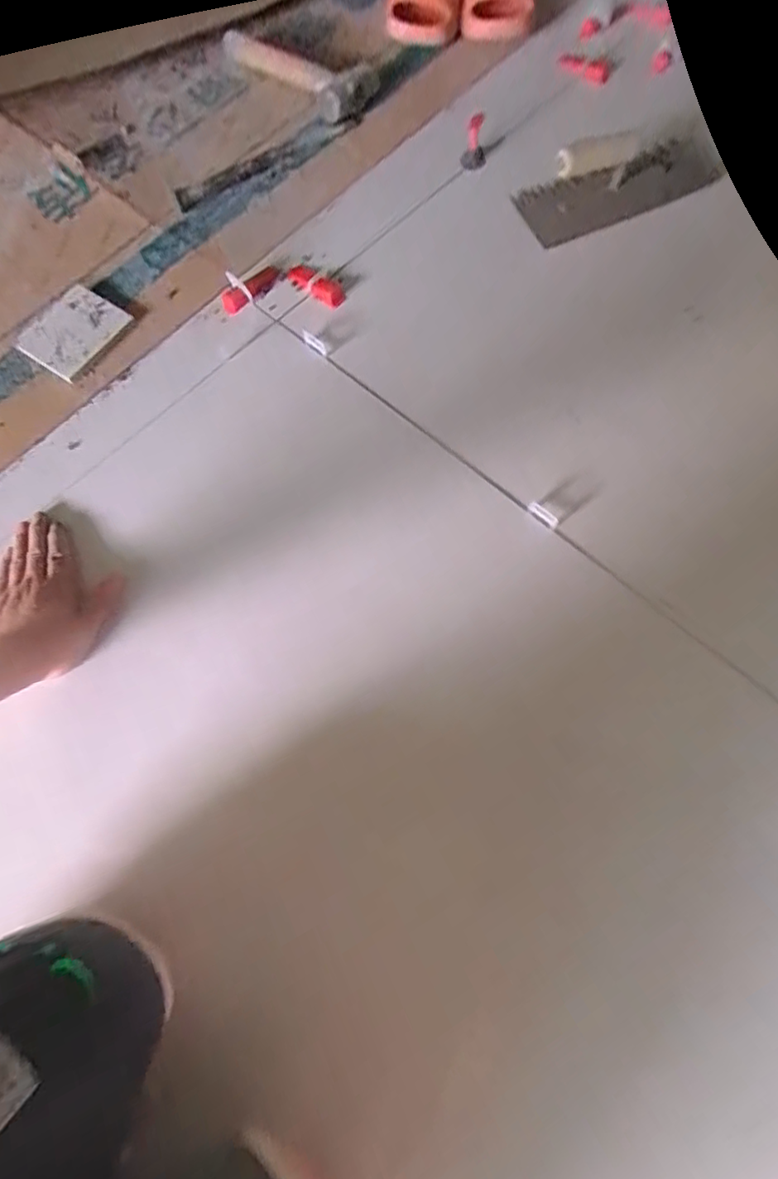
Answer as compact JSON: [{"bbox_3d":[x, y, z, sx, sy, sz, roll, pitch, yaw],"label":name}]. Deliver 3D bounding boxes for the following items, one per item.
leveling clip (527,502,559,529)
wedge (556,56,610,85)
[{"bbox_3d":[0.166,-0.079,0.577,0.035,0.013,0.011,40,76,14],"label":"leveling clip"},{"bbox_3d":[0.296,-0.792,0.814,0.107,0.022,0.013,-12,69,-27],"label":"wedge"}]

